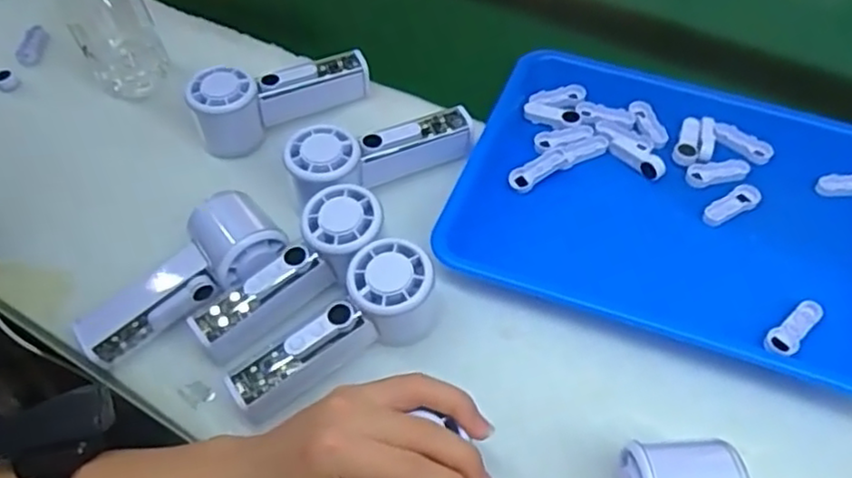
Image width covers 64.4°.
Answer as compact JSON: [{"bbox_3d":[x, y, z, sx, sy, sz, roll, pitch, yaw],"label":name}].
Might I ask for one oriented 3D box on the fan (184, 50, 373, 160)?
[{"bbox_3d":[-0.124,-0.125,0.588,0.152,0.062,0.043,-18,58,-8],"label":"fan"}]

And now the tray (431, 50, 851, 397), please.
[{"bbox_3d":[0.201,-0.034,0.518,0.330,0.029,0.248,17,60,14],"label":"tray"}]

